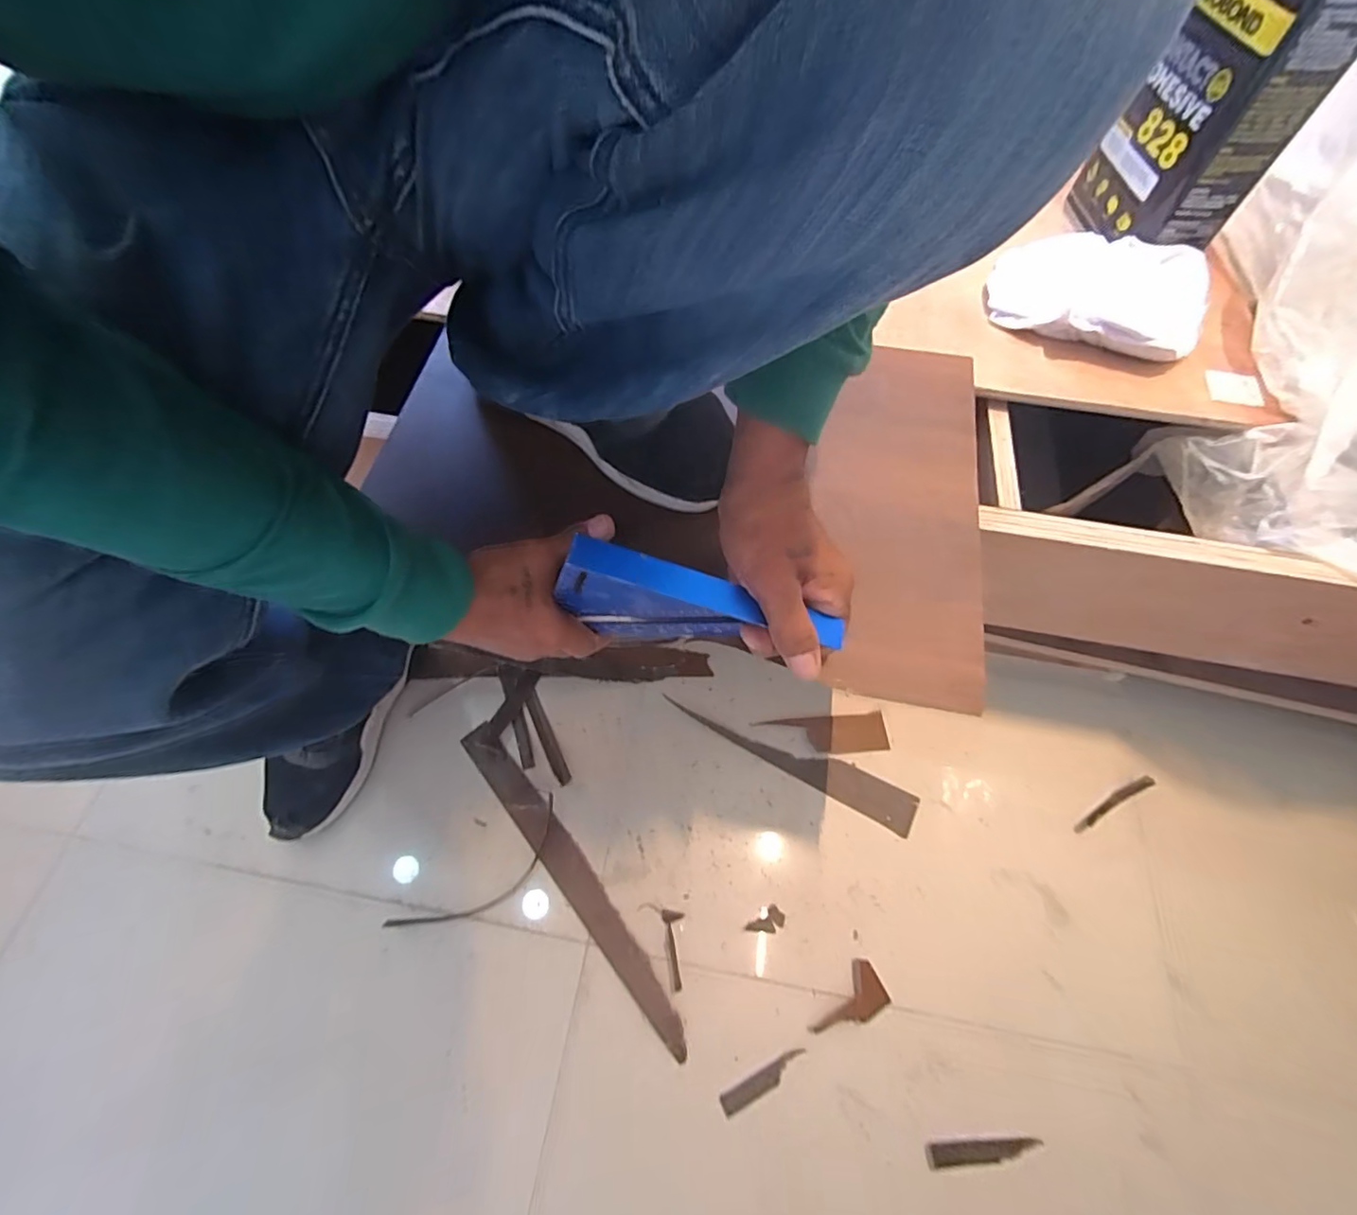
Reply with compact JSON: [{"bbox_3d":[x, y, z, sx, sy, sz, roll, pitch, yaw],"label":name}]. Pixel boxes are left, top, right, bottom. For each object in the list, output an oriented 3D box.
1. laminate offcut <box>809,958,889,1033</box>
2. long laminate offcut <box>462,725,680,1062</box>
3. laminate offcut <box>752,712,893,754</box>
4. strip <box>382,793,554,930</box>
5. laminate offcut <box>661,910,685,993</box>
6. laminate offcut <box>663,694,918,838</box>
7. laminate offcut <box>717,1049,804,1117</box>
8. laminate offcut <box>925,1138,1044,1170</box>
[{"bbox_3d":[0.175,0.405,0.594,0.086,0.004,0.044,-38,67,-20],"label":"laminate offcut"},{"bbox_3d":[-0.124,0.293,0.654,0.041,0.008,0.404,-35,66,-19],"label":"long laminate offcut"},{"bbox_3d":[0.179,0.158,0.726,0.155,0.004,0.048,-4,60,-3],"label":"laminate offcut"},{"bbox_3d":[-0.214,0.301,0.651,0.209,0.010,0.062,-35,66,-19],"label":"strip"},{"bbox_3d":[-0.005,0.358,0.614,0.023,0.004,0.074,-3,60,-2],"label":"laminate offcut"},{"bbox_3d":[0.136,0.183,0.722,0.310,0.008,0.051,25,64,12],"label":"laminate offcut"},{"bbox_3d":[0.083,0.458,0.567,0.091,0.005,0.018,-23,63,-13],"label":"laminate offcut"},{"bbox_3d":[0.281,0.503,0.541,0.103,0.010,0.019,-3,60,-2],"label":"laminate offcut"}]

